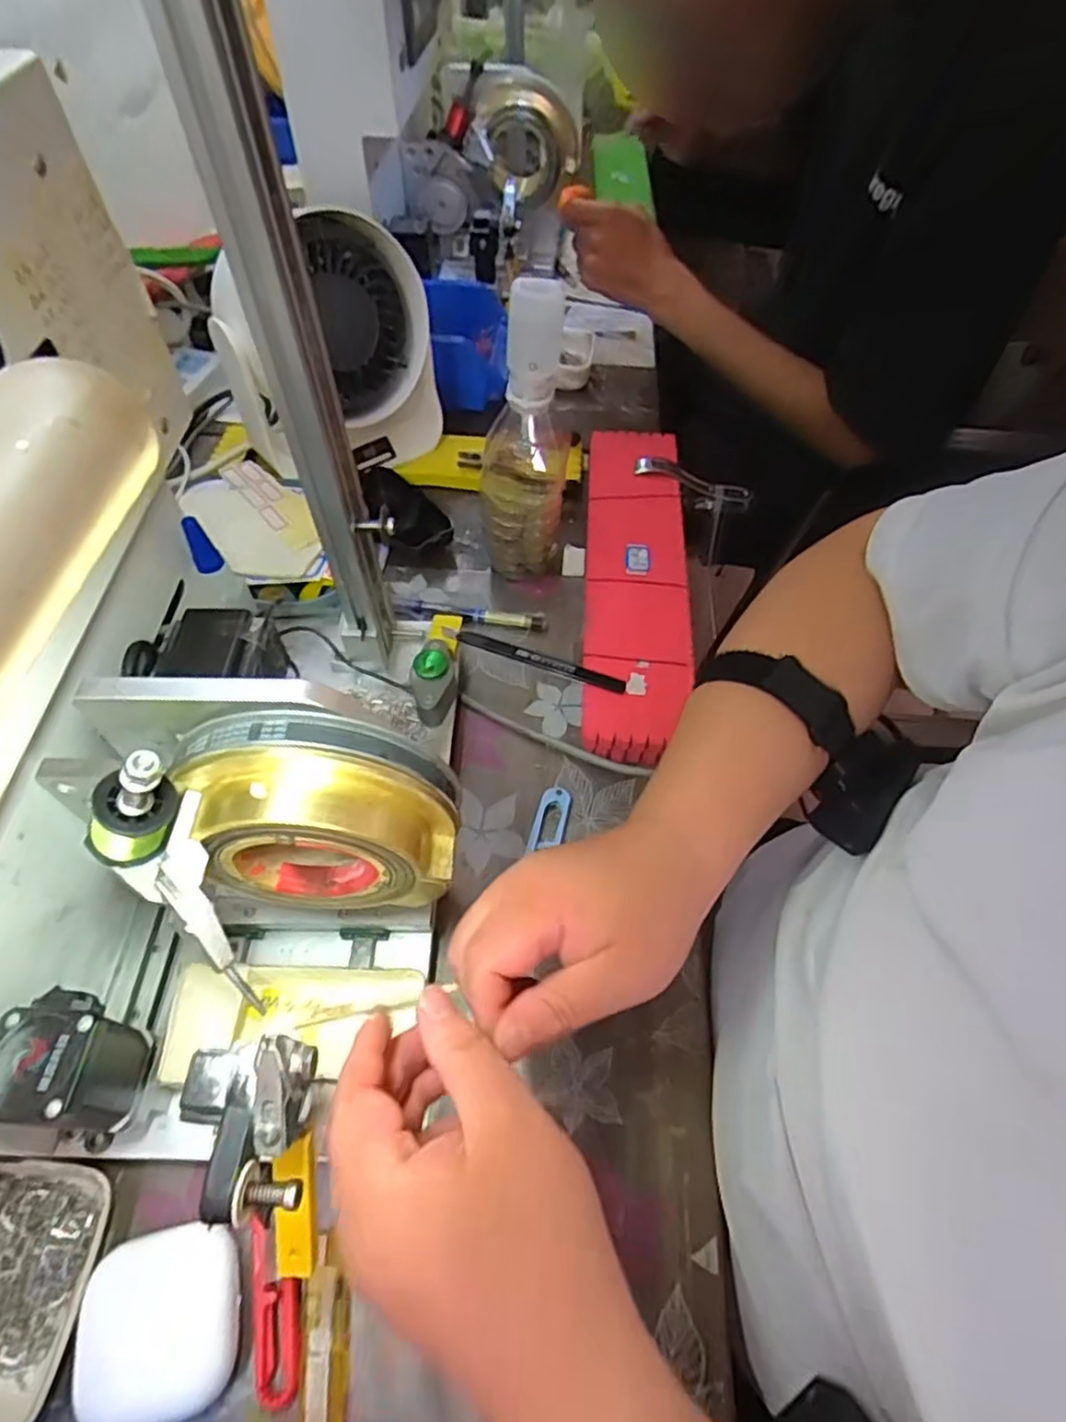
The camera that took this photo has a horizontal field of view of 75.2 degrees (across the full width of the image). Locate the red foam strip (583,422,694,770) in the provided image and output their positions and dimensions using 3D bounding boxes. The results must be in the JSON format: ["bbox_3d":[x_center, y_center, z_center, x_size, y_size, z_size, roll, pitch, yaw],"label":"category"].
[{"bbox_3d":[0.083,-0.113,0.567,0.077,0.028,0.337,4,55,2],"label":"red foam strip"}]

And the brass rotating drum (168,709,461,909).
[{"bbox_3d":[-0.085,0.043,0.286,0.103,0.087,0.046,0,55,-1],"label":"brass rotating drum"}]

